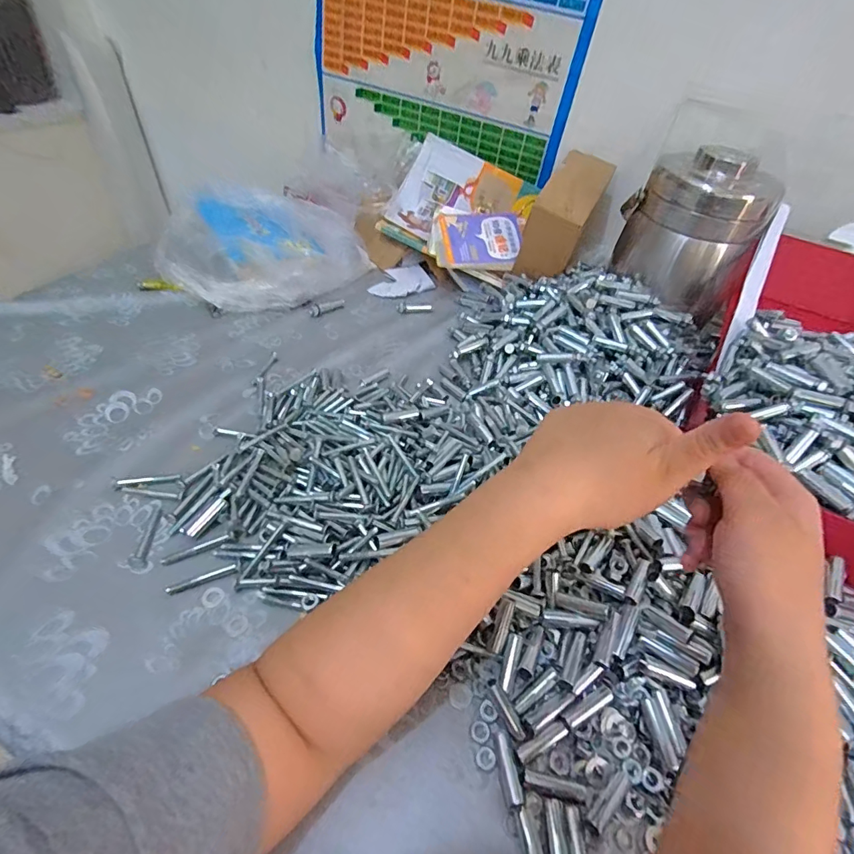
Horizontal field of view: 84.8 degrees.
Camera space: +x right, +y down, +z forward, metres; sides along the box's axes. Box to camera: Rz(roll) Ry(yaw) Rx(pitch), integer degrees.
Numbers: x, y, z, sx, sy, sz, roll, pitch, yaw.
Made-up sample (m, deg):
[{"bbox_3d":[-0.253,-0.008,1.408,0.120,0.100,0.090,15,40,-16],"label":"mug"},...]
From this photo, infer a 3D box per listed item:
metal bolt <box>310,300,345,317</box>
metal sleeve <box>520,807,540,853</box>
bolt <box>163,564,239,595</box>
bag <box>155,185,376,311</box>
[{"bbox_3d":[-0.141,-0.170,0.660,0.017,0.011,0.054,37,52,26],"label":"metal bolt"},{"bbox_3d":[0.062,0.248,0.273,0.007,0.009,0.039,-3,46,-11],"label":"metal sleeve"},{"bbox_3d":[-0.177,0.120,0.369,0.052,0.004,0.008,-14,49,-21],"label":"bolt"},{"bbox_3d":[-0.237,-0.266,0.691,0.265,0.079,0.231,-10,48,-17],"label":"bag"}]

